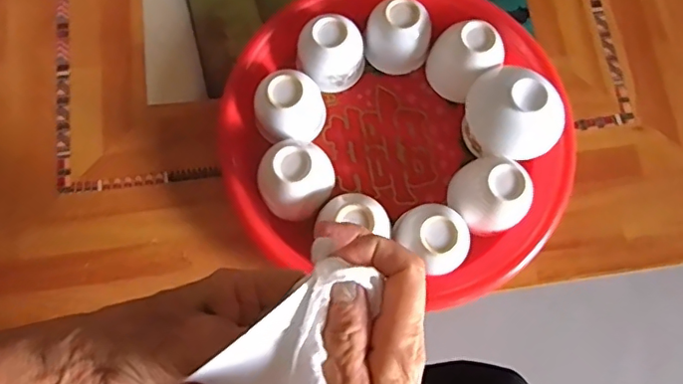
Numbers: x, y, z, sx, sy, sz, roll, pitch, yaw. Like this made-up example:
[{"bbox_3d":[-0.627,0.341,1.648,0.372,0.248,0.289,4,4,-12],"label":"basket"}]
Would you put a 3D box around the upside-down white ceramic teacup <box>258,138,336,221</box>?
[{"bbox_3d":[-0.032,-0.008,0.401,0.054,0.051,0.054,-9,75,-4],"label":"upside-down white ceramic teacup"}]

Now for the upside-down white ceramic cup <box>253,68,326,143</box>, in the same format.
[{"bbox_3d":[-0.038,-0.062,0.418,0.053,0.043,0.048,-14,76,-5],"label":"upside-down white ceramic cup"}]

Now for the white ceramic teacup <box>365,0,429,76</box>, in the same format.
[{"bbox_3d":[0.042,-0.120,0.436,0.046,0.044,0.043,-4,75,-2],"label":"white ceramic teacup"}]

